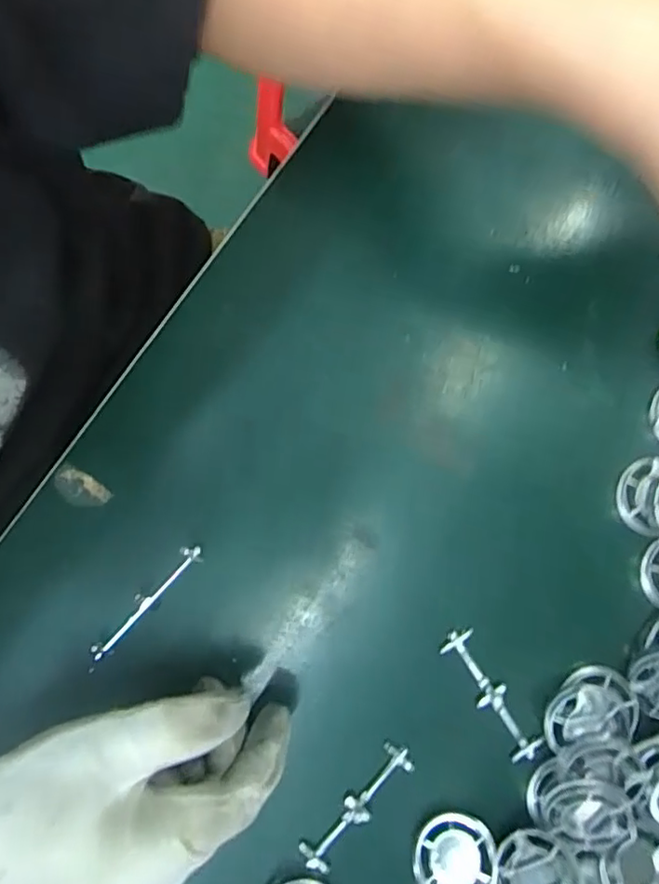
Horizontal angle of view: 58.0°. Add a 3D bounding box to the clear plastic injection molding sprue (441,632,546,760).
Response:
[{"bbox_3d":[0.082,0.129,0.305,0.018,0.010,0.069,-32,88,-4],"label":"clear plastic injection molding sprue"}]

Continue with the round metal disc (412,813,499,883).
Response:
[{"bbox_3d":[0.060,0.200,0.284,0.038,0.010,0.038,-2,61,3],"label":"round metal disc"}]

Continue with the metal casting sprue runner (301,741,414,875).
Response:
[{"bbox_3d":[0.014,0.181,0.293,0.016,0.009,0.070,43,86,1],"label":"metal casting sprue runner"}]

